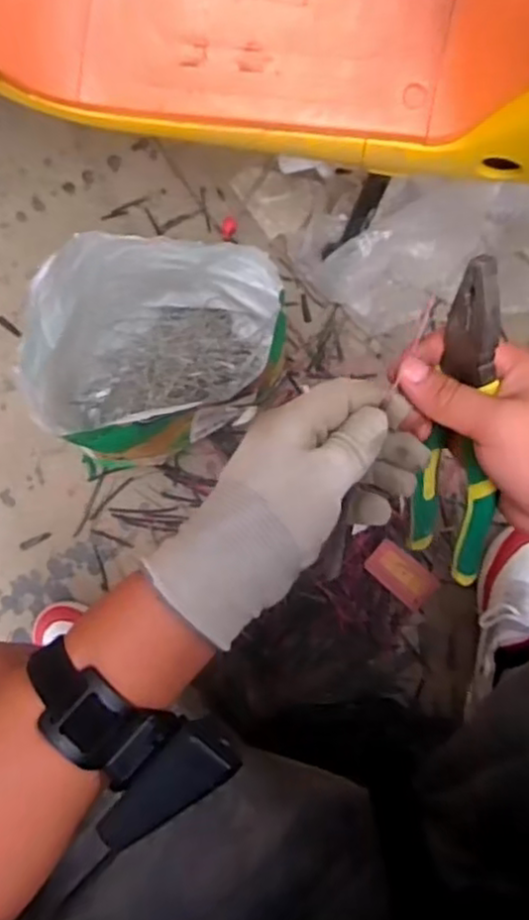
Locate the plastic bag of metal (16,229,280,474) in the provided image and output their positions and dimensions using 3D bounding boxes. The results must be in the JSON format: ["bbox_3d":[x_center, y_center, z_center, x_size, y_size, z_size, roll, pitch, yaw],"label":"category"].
[{"bbox_3d":[-0.119,-0.112,0.762,0.266,0.260,0.182,-22,86,-2],"label":"plastic bag of metal"}]

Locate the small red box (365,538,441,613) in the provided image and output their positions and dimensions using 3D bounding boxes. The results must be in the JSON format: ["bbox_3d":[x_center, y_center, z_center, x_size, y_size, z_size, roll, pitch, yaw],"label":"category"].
[{"bbox_3d":[0.169,0.141,0.852,0.088,0.011,0.049,40,86,2],"label":"small red box"}]

